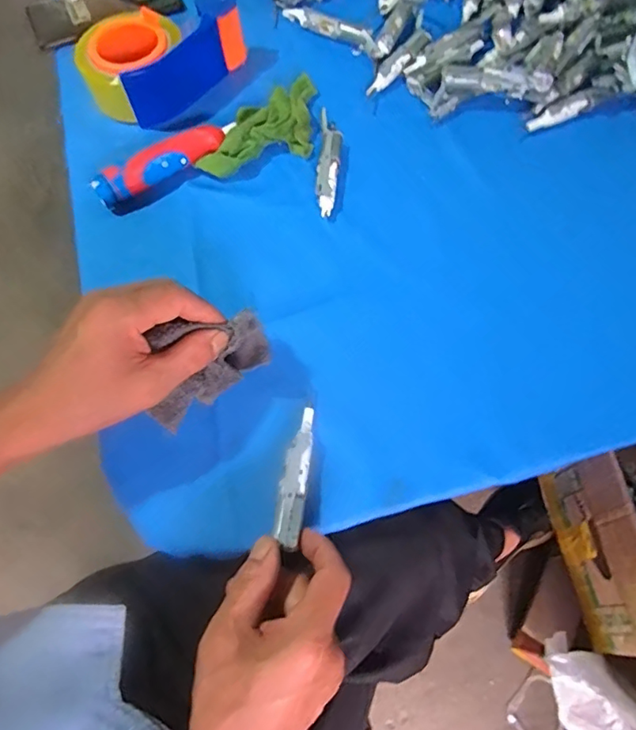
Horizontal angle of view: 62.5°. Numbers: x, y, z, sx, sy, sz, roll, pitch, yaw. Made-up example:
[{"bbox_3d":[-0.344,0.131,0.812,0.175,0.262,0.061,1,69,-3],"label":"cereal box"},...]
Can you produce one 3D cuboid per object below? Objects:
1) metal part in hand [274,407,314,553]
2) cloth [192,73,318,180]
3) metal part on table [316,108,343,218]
[{"bbox_3d":[-0.016,0.078,0.376,0.018,0.008,0.102,8,59,3],"label":"metal part in hand"},{"bbox_3d":[-0.045,-0.223,0.506,0.146,0.019,0.068,-39,72,-15],"label":"cloth"},{"bbox_3d":[0.010,-0.193,0.497,0.021,0.010,0.119,4,67,1],"label":"metal part on table"}]

